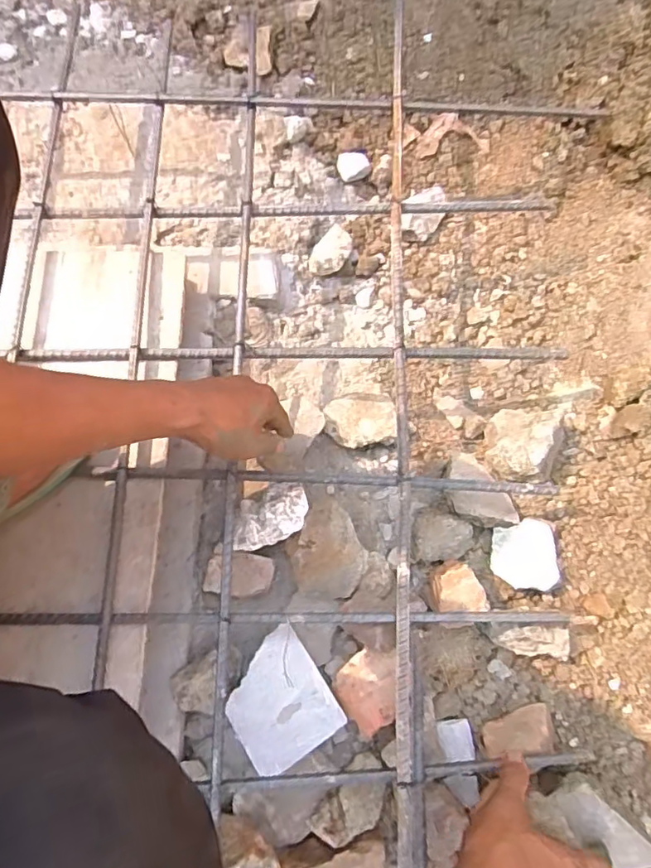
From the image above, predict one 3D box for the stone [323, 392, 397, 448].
[{"bbox_3d":[0.039,-0.012,0.684,0.090,0.036,0.068,-11,74,-4],"label":"stone"}]

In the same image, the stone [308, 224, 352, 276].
[{"bbox_3d":[0.010,-0.244,0.747,0.042,0.025,0.072,33,76,9],"label":"stone"}]

